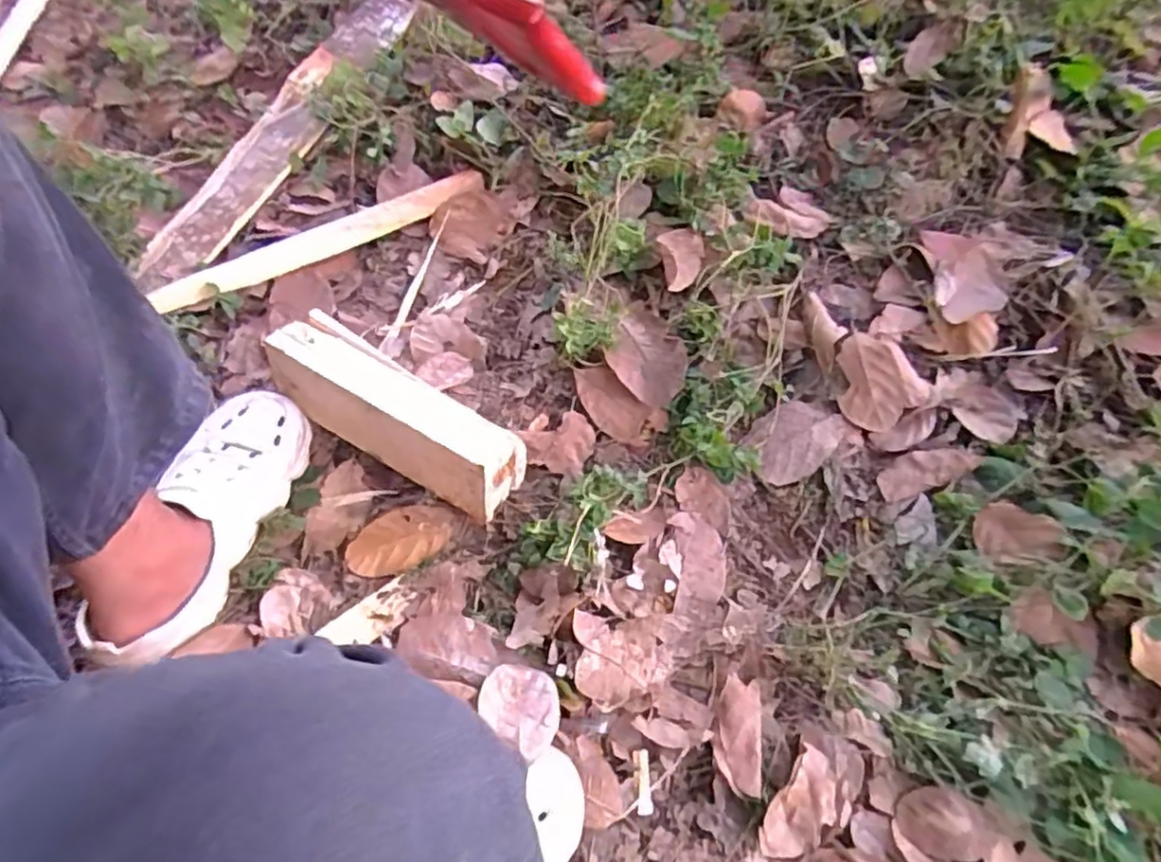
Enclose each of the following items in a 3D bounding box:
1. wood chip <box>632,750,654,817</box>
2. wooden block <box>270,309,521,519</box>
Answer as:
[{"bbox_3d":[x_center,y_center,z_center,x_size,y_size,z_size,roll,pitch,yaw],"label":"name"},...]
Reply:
[{"bbox_3d":[0.051,0.289,0.559,0.013,0.005,0.048,-5,60,0],"label":"wood chip"},{"bbox_3d":[-0.187,-0.017,0.680,0.268,0.096,0.078,29,65,18],"label":"wooden block"}]

